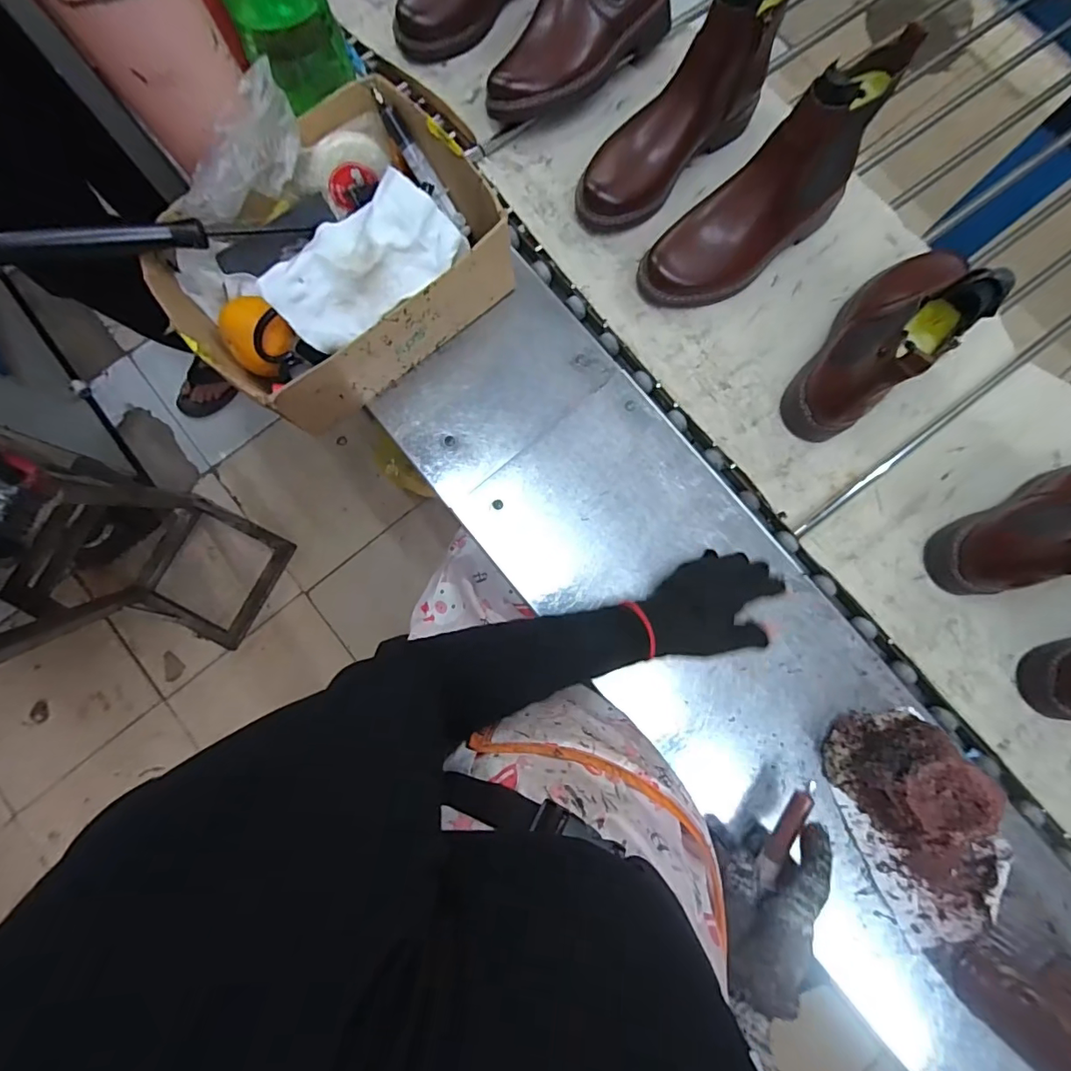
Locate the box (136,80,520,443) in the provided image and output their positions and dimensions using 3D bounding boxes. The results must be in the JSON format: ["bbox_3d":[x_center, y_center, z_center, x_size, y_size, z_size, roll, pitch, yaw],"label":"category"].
[{"bbox_3d":[-0.181,-0.250,0.495,0.279,0.122,0.192,-42,84,-6],"label":"box"}]

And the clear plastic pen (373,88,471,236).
[{"bbox_3d":[-0.111,-0.355,0.501,0.017,0.009,0.133,-41,117,-4],"label":"clear plastic pen"}]

